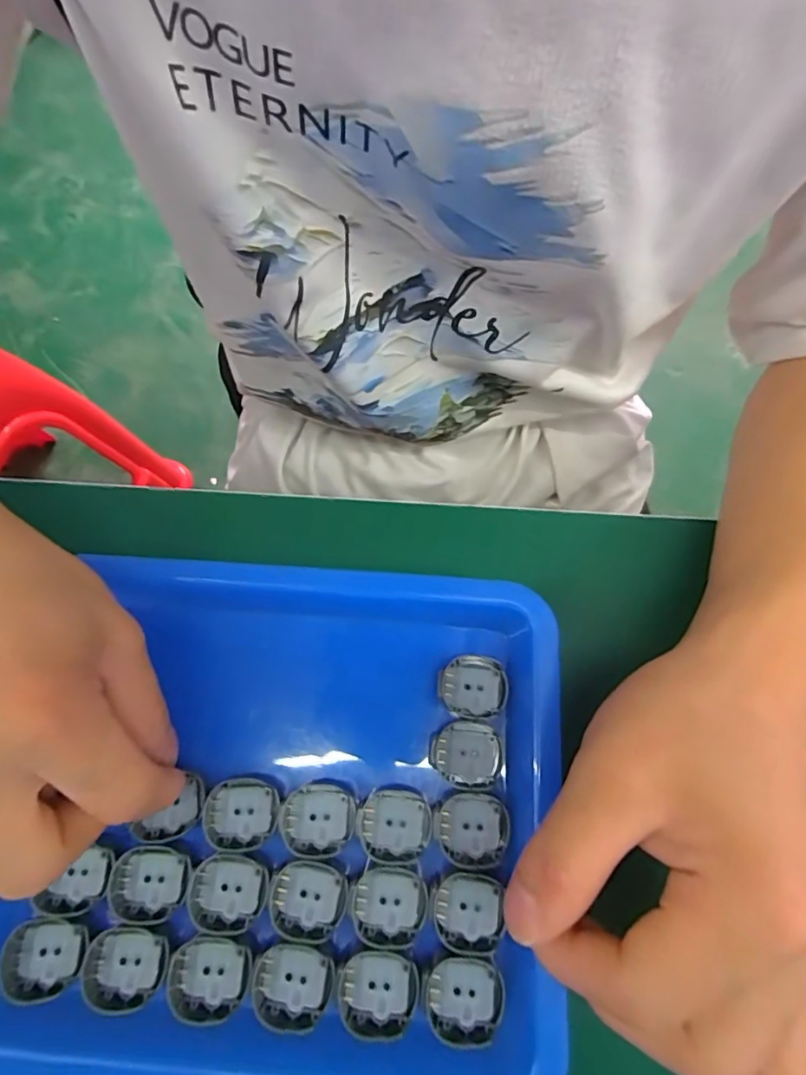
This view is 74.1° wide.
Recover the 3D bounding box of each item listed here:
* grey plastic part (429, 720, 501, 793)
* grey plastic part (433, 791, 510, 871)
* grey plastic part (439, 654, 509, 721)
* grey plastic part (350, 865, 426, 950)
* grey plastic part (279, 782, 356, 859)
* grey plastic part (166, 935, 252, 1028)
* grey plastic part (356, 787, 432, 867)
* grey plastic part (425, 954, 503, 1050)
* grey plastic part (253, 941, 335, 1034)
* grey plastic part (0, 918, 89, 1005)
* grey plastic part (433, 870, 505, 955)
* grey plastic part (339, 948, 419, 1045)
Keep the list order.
[{"bbox_3d":[0.025,0.087,0.214,0.028,0.007,0.025,11,72,5],"label":"grey plastic part"},{"bbox_3d":[0.026,0.111,0.203,0.028,0.007,0.025,9,72,4],"label":"grey plastic part"},{"bbox_3d":[0.029,0.063,0.224,0.027,0.006,0.025,0,72,1],"label":"grey plastic part"},{"bbox_3d":[-0.005,0.136,0.197,0.027,0.007,0.024,4,72,2],"label":"grey plastic part"},{"bbox_3d":[-0.033,0.110,0.208,0.028,0.005,0.025,13,72,5],"label":"grey plastic part"},{"bbox_3d":[-0.069,0.157,0.189,0.028,0.006,0.024,4,72,2],"label":"grey plastic part"},{"bbox_3d":[-0.004,0.112,0.208,0.028,0.005,0.025,13,72,5],"label":"grey plastic part"},{"bbox_3d":[0.021,0.162,0.186,0.026,0.004,0.025,-1,72,1],"label":"grey plastic part"},{"bbox_3d":[-0.039,0.159,0.189,0.027,0.004,0.026,6,72,3],"label":"grey plastic part"},{"bbox_3d":[-0.131,0.153,0.193,0.029,0.006,0.024,-3,72,0],"label":"grey plastic part"},{"bbox_3d":[0.024,0.138,0.195,0.024,0.004,0.024,-2,72,0],"label":"grey plastic part"},{"bbox_3d":[-0.009,0.160,0.188,0.026,0.005,0.025,0,72,1],"label":"grey plastic part"}]

